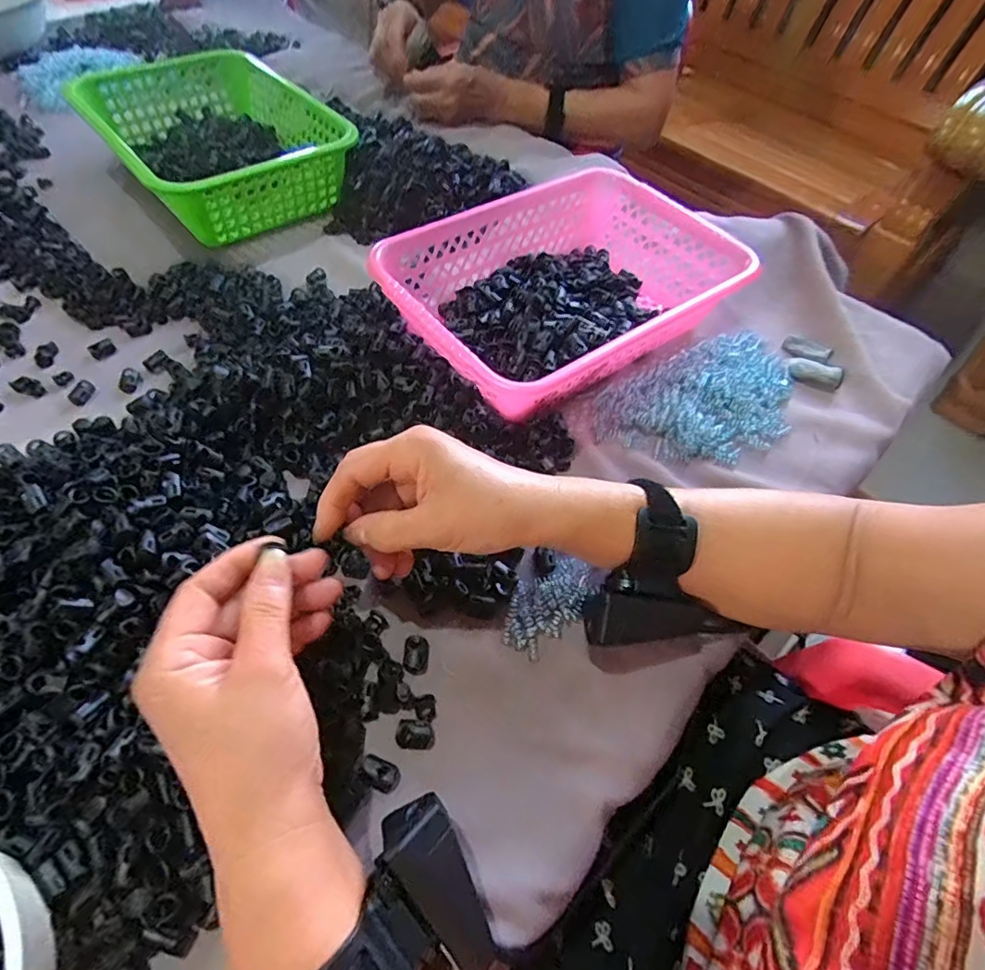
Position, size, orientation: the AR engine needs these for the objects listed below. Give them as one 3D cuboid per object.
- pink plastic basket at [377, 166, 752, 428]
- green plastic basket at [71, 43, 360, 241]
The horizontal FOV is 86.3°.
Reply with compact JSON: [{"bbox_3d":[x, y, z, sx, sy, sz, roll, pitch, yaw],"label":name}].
[{"bbox_3d":[0.065,-0.182,0.493,0.310,0.074,0.211,-30,63,-23],"label":"pink plastic basket"},{"bbox_3d":[-0.321,-0.396,0.605,0.213,0.079,0.289,-33,64,-24],"label":"green plastic basket"}]

